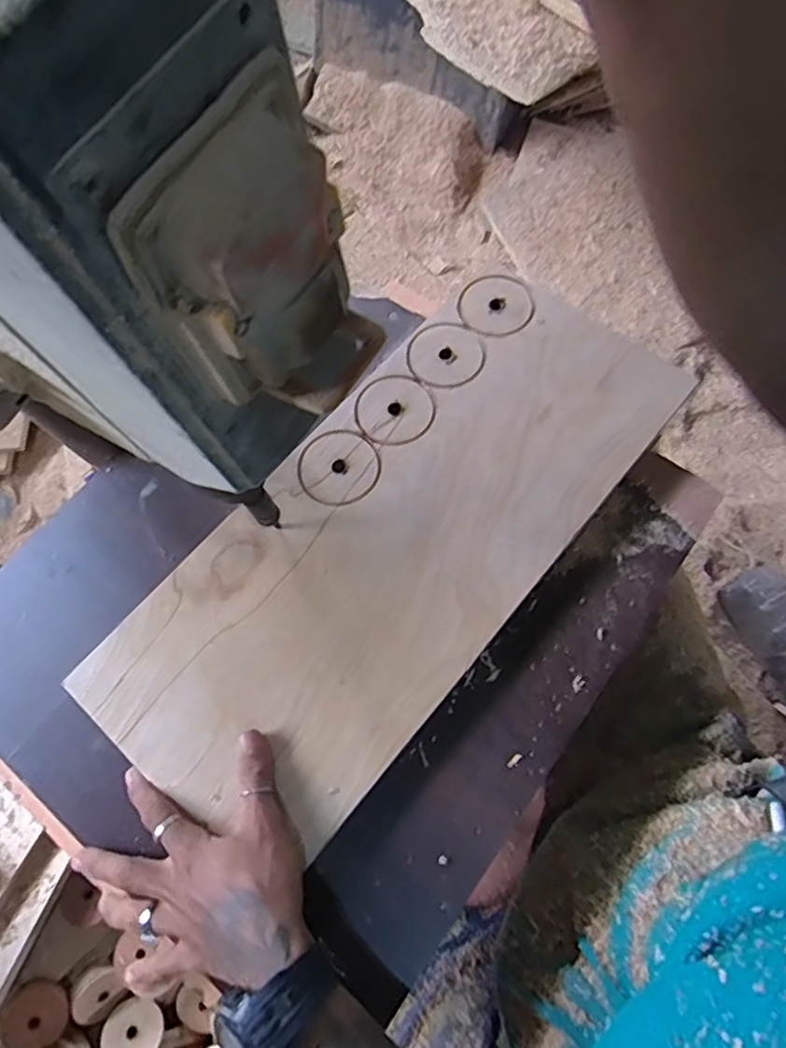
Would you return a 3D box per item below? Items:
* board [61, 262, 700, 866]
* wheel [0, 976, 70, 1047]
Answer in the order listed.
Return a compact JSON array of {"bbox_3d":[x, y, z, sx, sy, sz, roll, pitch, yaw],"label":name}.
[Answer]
[{"bbox_3d":[0.007,0.001,0.466,0.217,0.012,0.486,41,77,16],"label":"board"},{"bbox_3d":[-0.380,0.518,0.637,0.066,0.017,0.063,-1,68,2],"label":"wheel"}]

